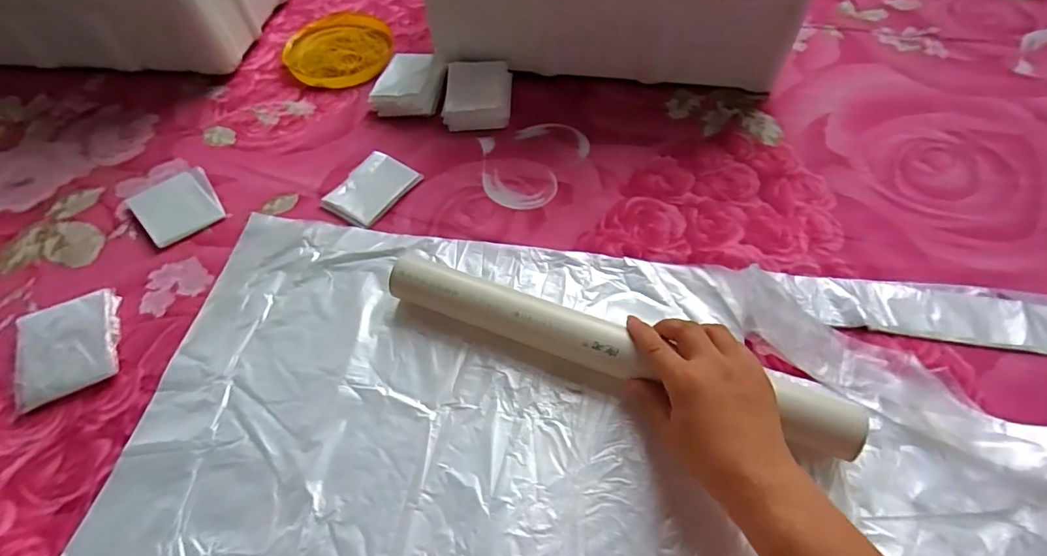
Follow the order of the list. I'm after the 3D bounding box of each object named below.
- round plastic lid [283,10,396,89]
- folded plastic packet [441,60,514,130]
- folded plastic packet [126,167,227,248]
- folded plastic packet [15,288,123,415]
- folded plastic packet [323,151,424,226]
[{"bbox_3d":[-0.229,-0.290,0.643,0.128,0.012,0.135,-1,58,2],"label":"round plastic lid"},{"bbox_3d":[-0.051,-0.208,0.581,0.073,0.033,0.091,2,58,3],"label":"folded plastic packet"},{"bbox_3d":[-0.353,-0.075,0.525,0.075,0.016,0.084,-39,65,-20],"label":"folded plastic packet"},{"bbox_3d":[-0.387,0.056,0.431,0.079,0.016,0.088,-23,60,-11],"label":"folded plastic packet"},{"bbox_3d":[-0.155,-0.093,0.523,0.066,0.008,0.088,29,64,18],"label":"folded plastic packet"}]

